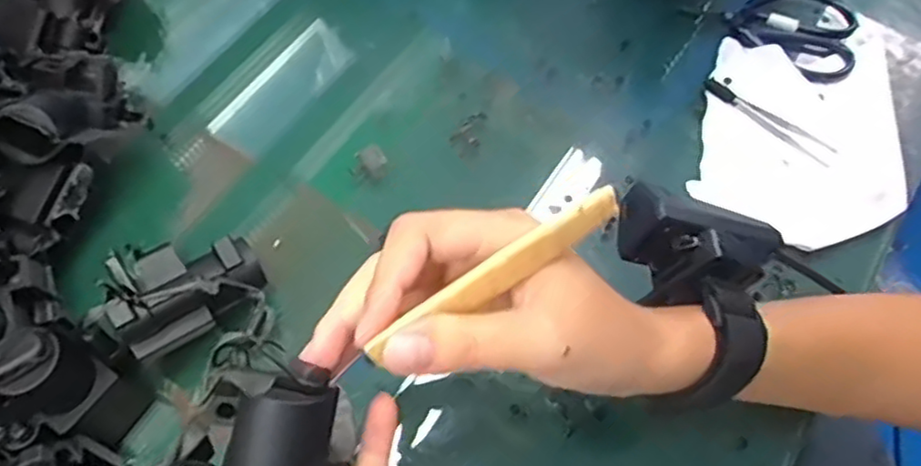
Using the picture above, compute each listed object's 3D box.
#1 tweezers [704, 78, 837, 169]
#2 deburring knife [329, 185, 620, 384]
[{"bbox_3d":[0.199,-0.074,0.439,0.091,0.004,0.016,37,69,13],"label":"tweezers"},{"bbox_3d":[0.006,0.017,0.228,0.110,0.010,0.009,-32,70,-5],"label":"deburring knife"}]

